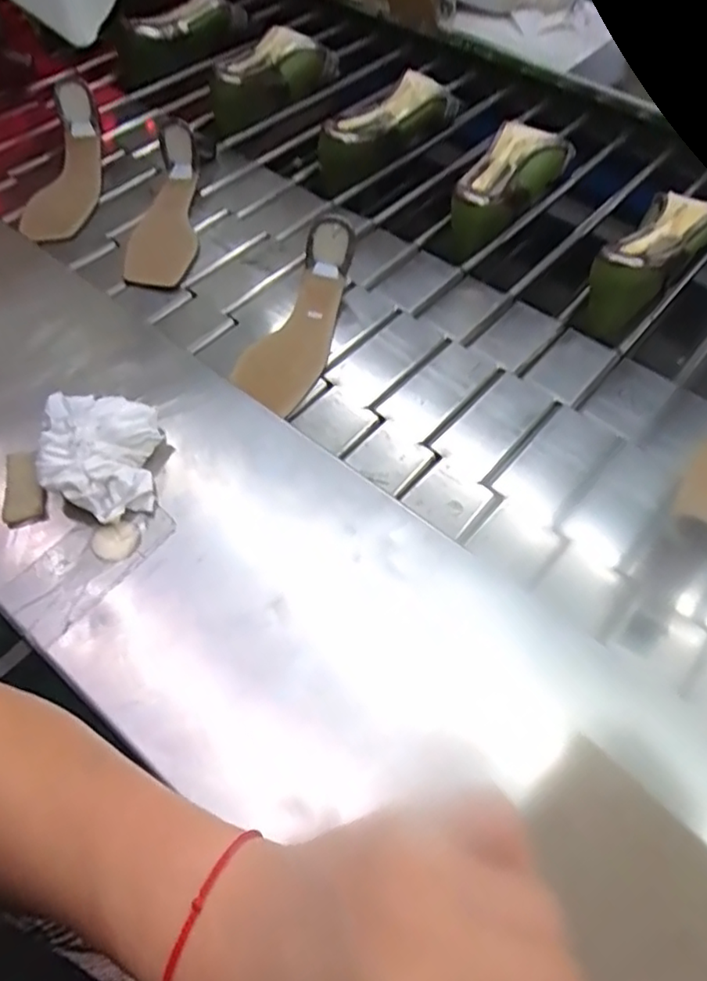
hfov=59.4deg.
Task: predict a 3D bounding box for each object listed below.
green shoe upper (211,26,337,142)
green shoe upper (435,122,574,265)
[{"bbox_3d":[-0.116,-0.594,0.894,0.067,0.083,0.225,35,62,22],"label":"green shoe upper"},{"bbox_3d":[0.180,-0.358,0.731,0.090,0.072,0.213,28,60,14],"label":"green shoe upper"}]

